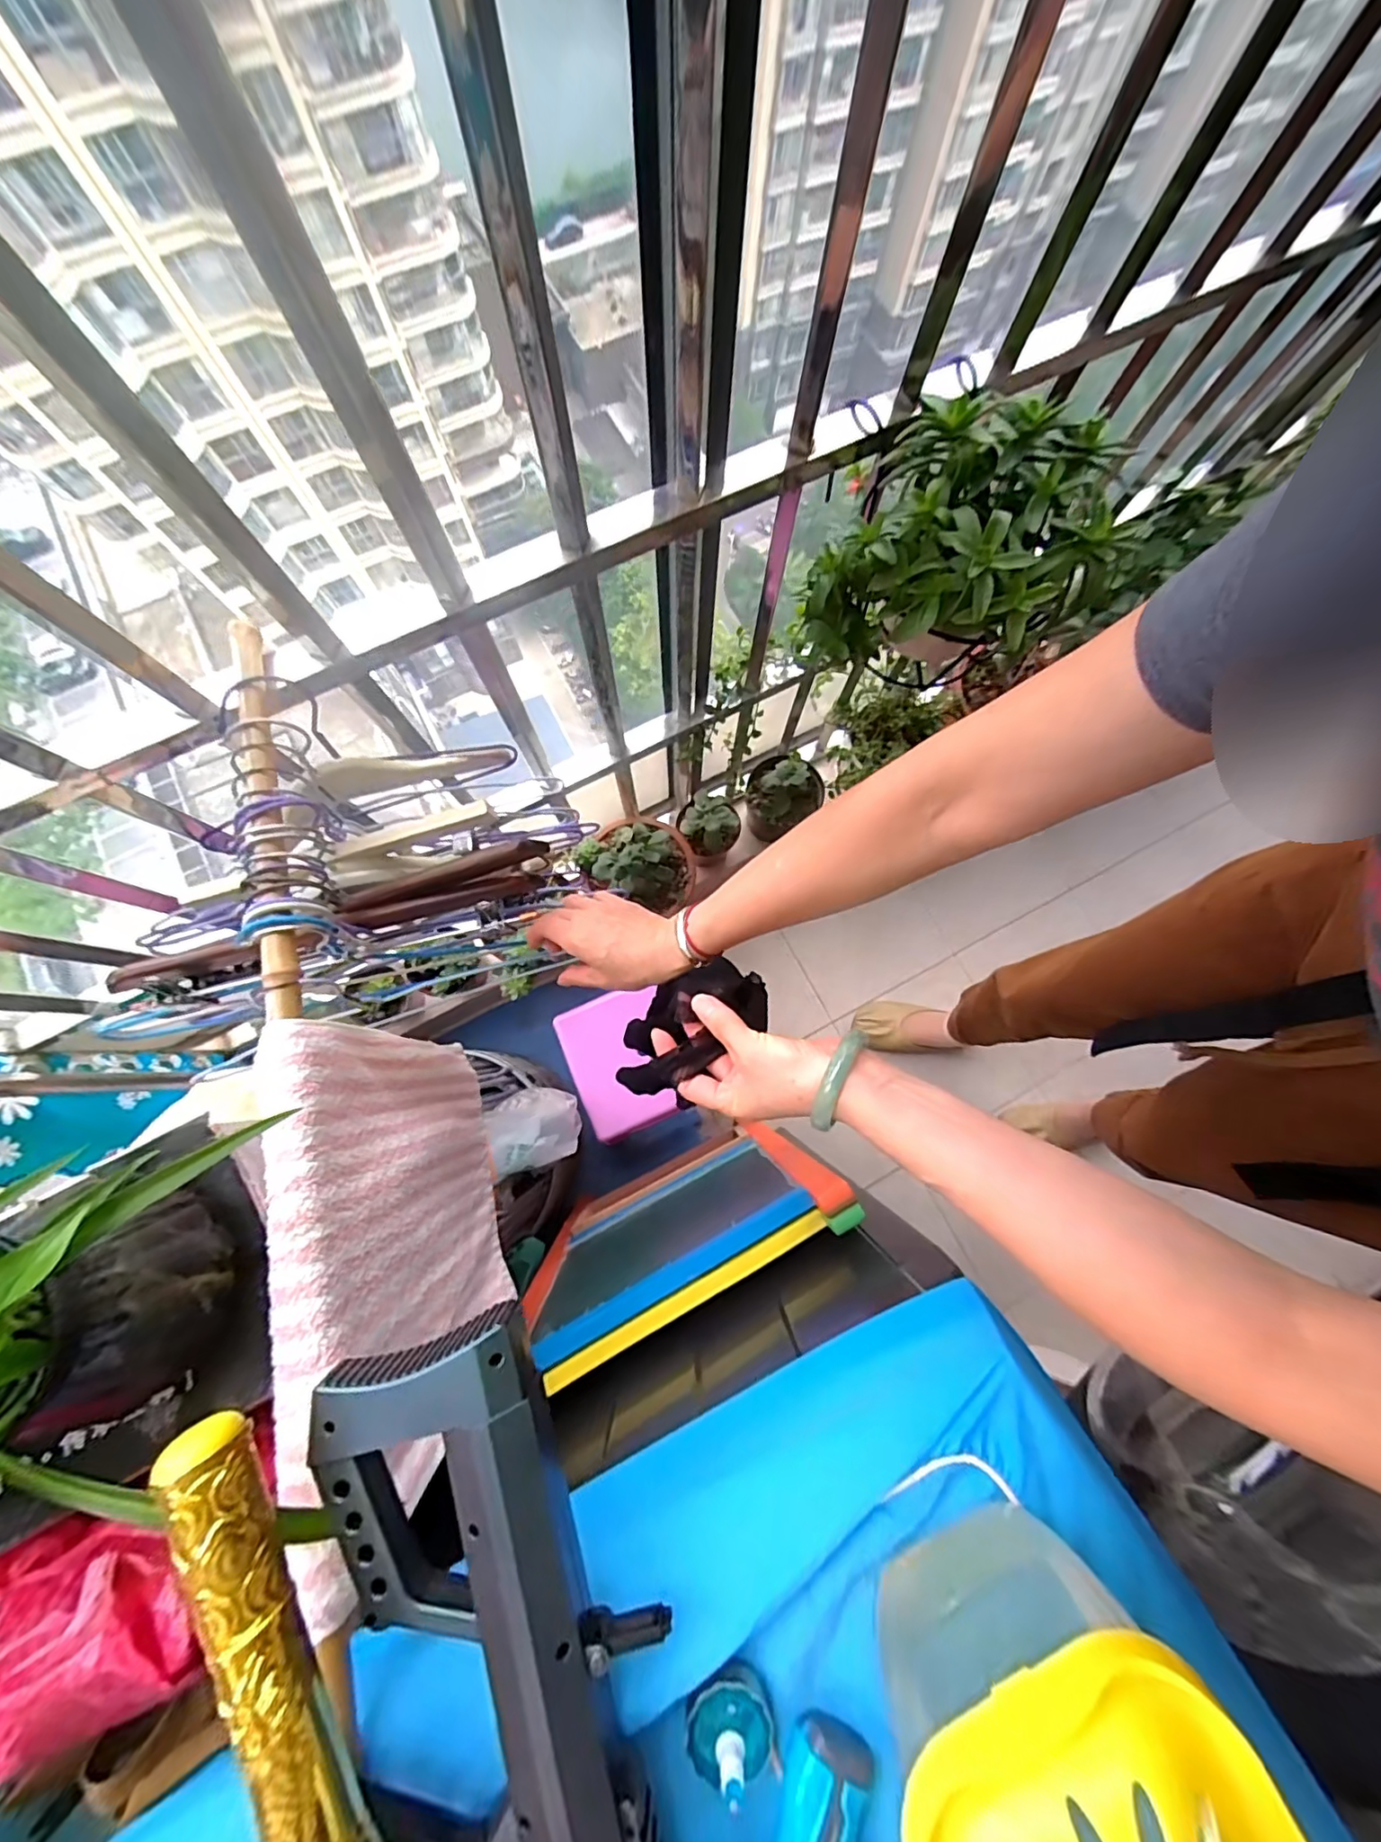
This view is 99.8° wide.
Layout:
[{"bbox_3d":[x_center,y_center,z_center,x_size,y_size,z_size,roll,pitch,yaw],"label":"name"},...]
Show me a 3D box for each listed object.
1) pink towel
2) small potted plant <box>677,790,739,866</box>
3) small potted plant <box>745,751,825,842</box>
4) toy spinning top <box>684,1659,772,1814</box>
[{"bbox_3d":[-0.201,0.220,0.434,0.060,0.269,0.283,-21,79,-6],"label":"pink towel"},{"bbox_3d":[0.034,-0.167,1.044,0.094,0.151,0.094,0,77,-2],"label":"small potted plant"},{"bbox_3d":[0.166,-0.225,1.057,0.132,0.154,0.121,24,78,4],"label":"small potted plant"},{"bbox_3d":[0.019,0.365,0.261,0.039,0.026,0.039,0,77,-2],"label":"toy spinning top"}]

